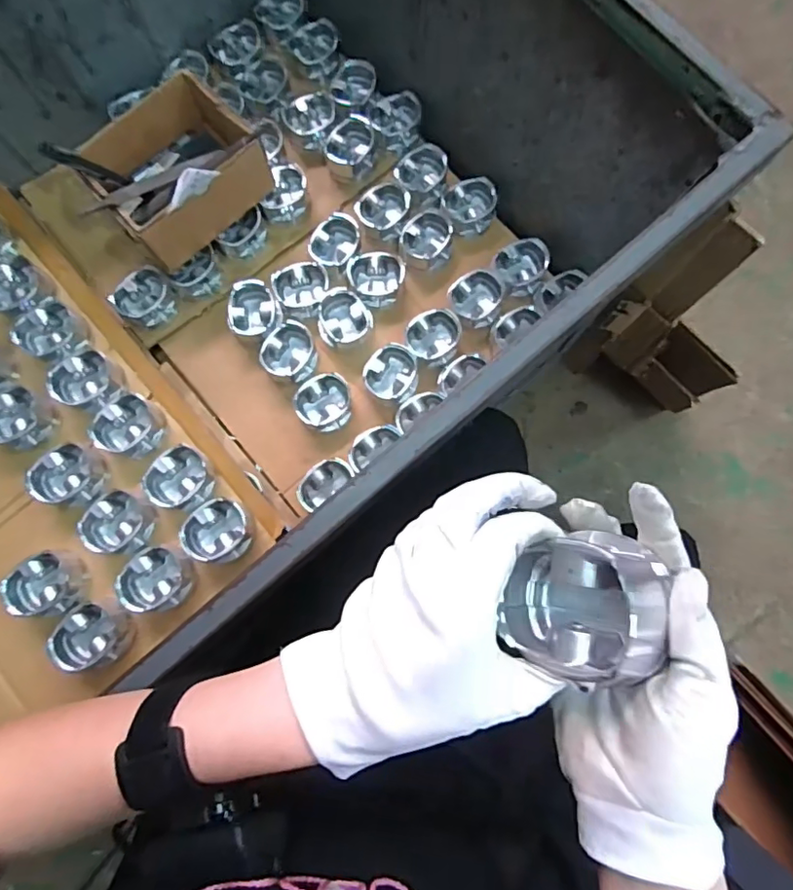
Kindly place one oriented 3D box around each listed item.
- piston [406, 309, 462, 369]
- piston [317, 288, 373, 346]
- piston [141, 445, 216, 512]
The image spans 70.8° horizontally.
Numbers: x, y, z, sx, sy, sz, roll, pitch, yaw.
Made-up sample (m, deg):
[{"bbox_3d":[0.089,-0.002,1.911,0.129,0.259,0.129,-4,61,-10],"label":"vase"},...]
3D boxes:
[{"bbox_3d":[0.051,-0.149,0.768,0.070,0.044,0.072,0,79,1],"label":"piston"},{"bbox_3d":[-0.073,-0.177,0.778,0.073,0.061,0.070,0,79,1],"label":"piston"},{"bbox_3d":[-0.259,0.042,0.676,0.074,0.050,0.071,0,79,1],"label":"piston"}]

